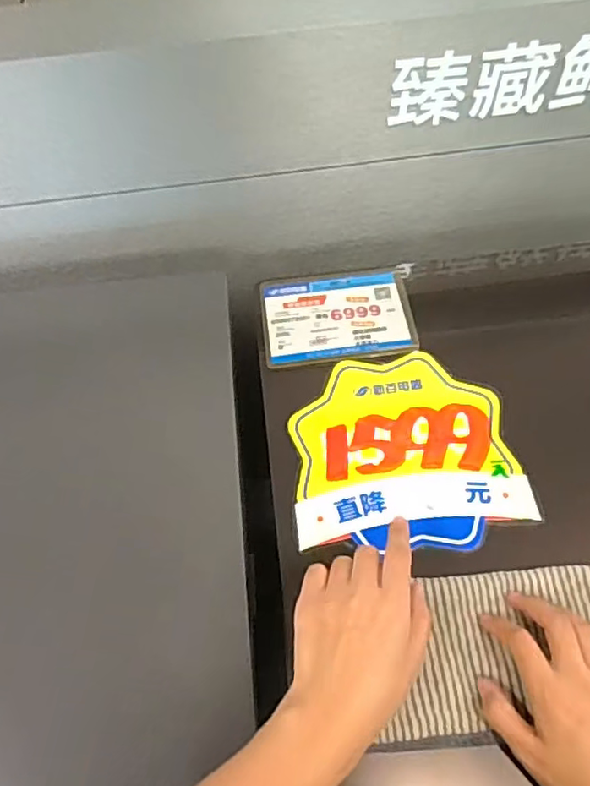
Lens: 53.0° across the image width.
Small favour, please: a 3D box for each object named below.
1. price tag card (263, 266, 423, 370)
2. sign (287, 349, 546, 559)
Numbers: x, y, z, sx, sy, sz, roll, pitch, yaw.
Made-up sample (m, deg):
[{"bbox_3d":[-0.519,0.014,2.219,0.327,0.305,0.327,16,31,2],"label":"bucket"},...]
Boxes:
[{"bbox_3d":[0.043,-0.083,0.623,0.154,0.005,0.120,-7,57,-1],"label":"price tag card"},{"bbox_3d":[0.095,0.050,0.541,0.196,0.007,0.186,-9,60,-1],"label":"sign"}]

